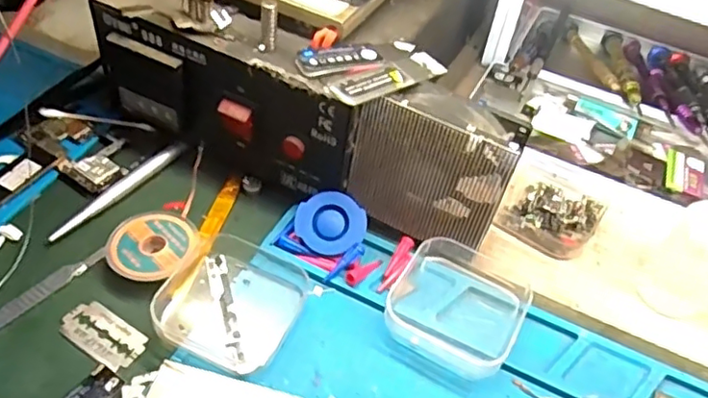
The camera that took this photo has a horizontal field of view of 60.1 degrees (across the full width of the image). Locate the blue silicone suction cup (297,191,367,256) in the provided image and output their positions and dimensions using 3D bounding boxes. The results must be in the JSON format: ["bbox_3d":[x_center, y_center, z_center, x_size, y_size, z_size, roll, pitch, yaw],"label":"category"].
[{"bbox_3d":[-0.012,0.013,0.332,0.034,0.004,0.035,-1,78,3],"label":"blue silicone suction cup"}]

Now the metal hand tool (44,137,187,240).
[{"bbox_3d":[-0.133,-0.007,0.350,0.013,0.004,0.093,27,50,18],"label":"metal hand tool"}]

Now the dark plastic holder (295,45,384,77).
[{"bbox_3d":[-0.007,-0.072,0.312,0.045,0.007,0.017,-14,50,-19],"label":"dark plastic holder"}]

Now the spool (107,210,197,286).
[{"bbox_3d":[-0.105,0.025,0.320,0.042,0.010,0.044,4,47,-4],"label":"spool"}]

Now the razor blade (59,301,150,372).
[{"bbox_3d":[-0.119,0.065,0.292,0.042,0.004,0.023,30,43,16],"label":"razor blade"}]

